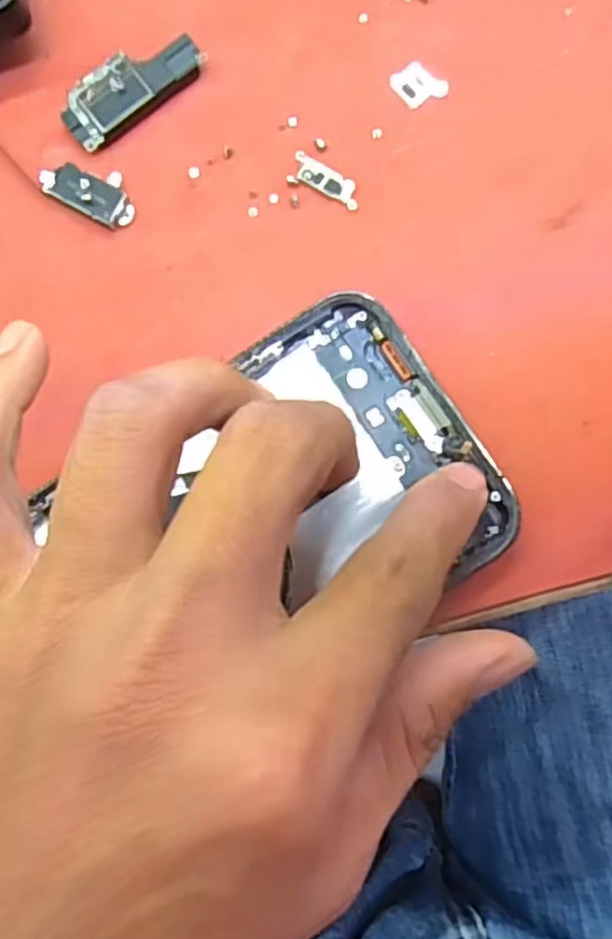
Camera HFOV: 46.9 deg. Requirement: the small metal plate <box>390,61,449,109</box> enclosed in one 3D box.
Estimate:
[{"bbox_3d":[0.030,-0.102,0.187,0.011,0.004,0.013,-42,85,0],"label":"small metal plate"}]

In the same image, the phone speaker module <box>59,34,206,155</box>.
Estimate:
[{"bbox_3d":[-0.047,-0.103,0.190,0.040,0.004,0.017,-37,85,1],"label":"phone speaker module"}]

